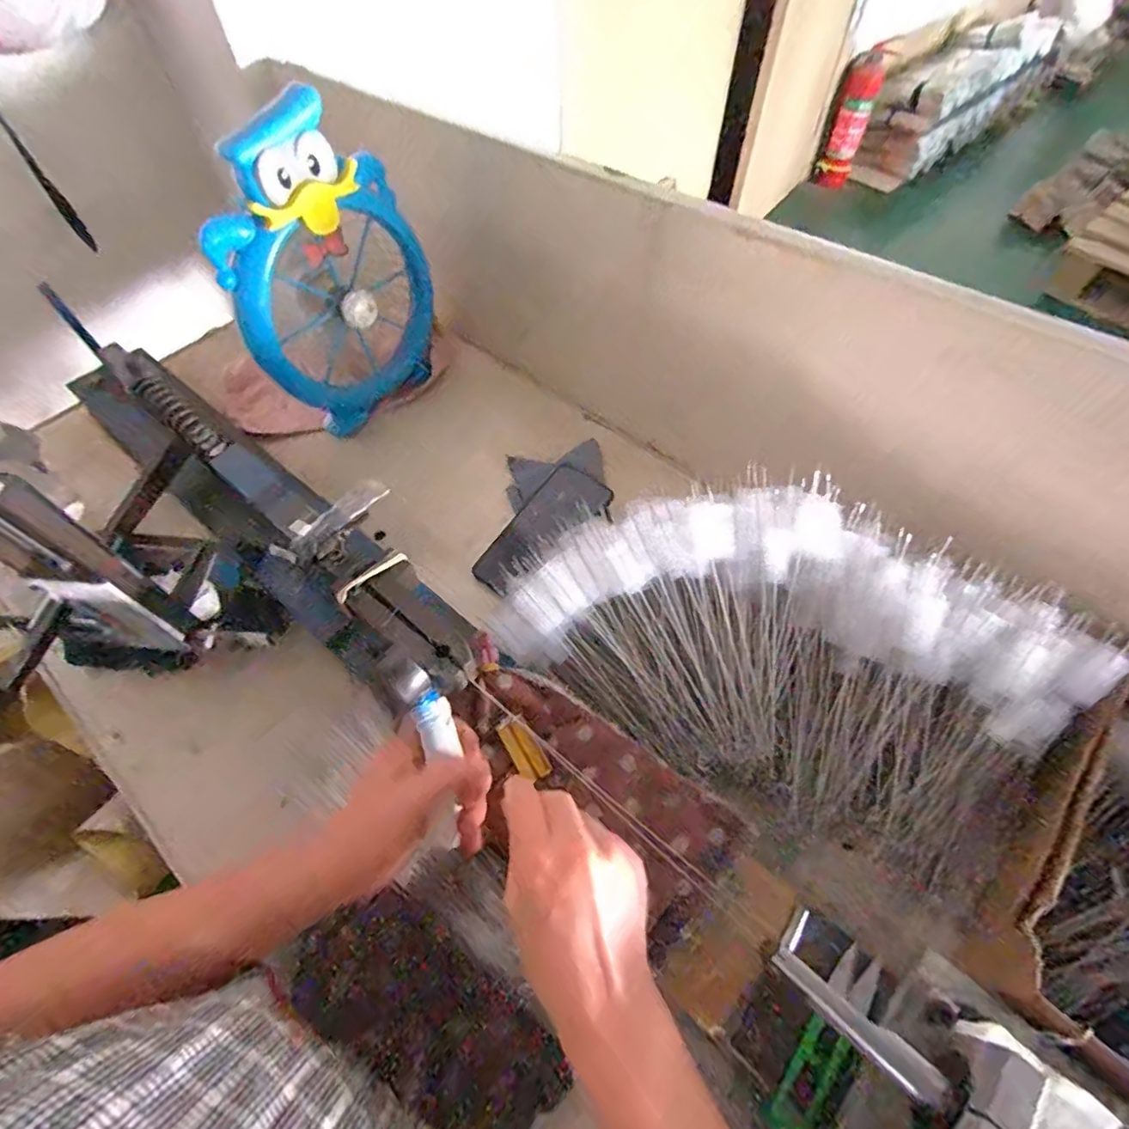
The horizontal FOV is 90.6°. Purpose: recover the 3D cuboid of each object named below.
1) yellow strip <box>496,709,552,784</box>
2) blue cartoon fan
[{"bbox_3d":[-0.033,0.141,0.429,0.022,0.004,0.052,-33,70,-18],"label":"yellow strip"},{"bbox_3d":[-0.243,-0.305,0.611,0.067,0.298,0.215,35,64,20],"label":"blue cartoon fan"}]

